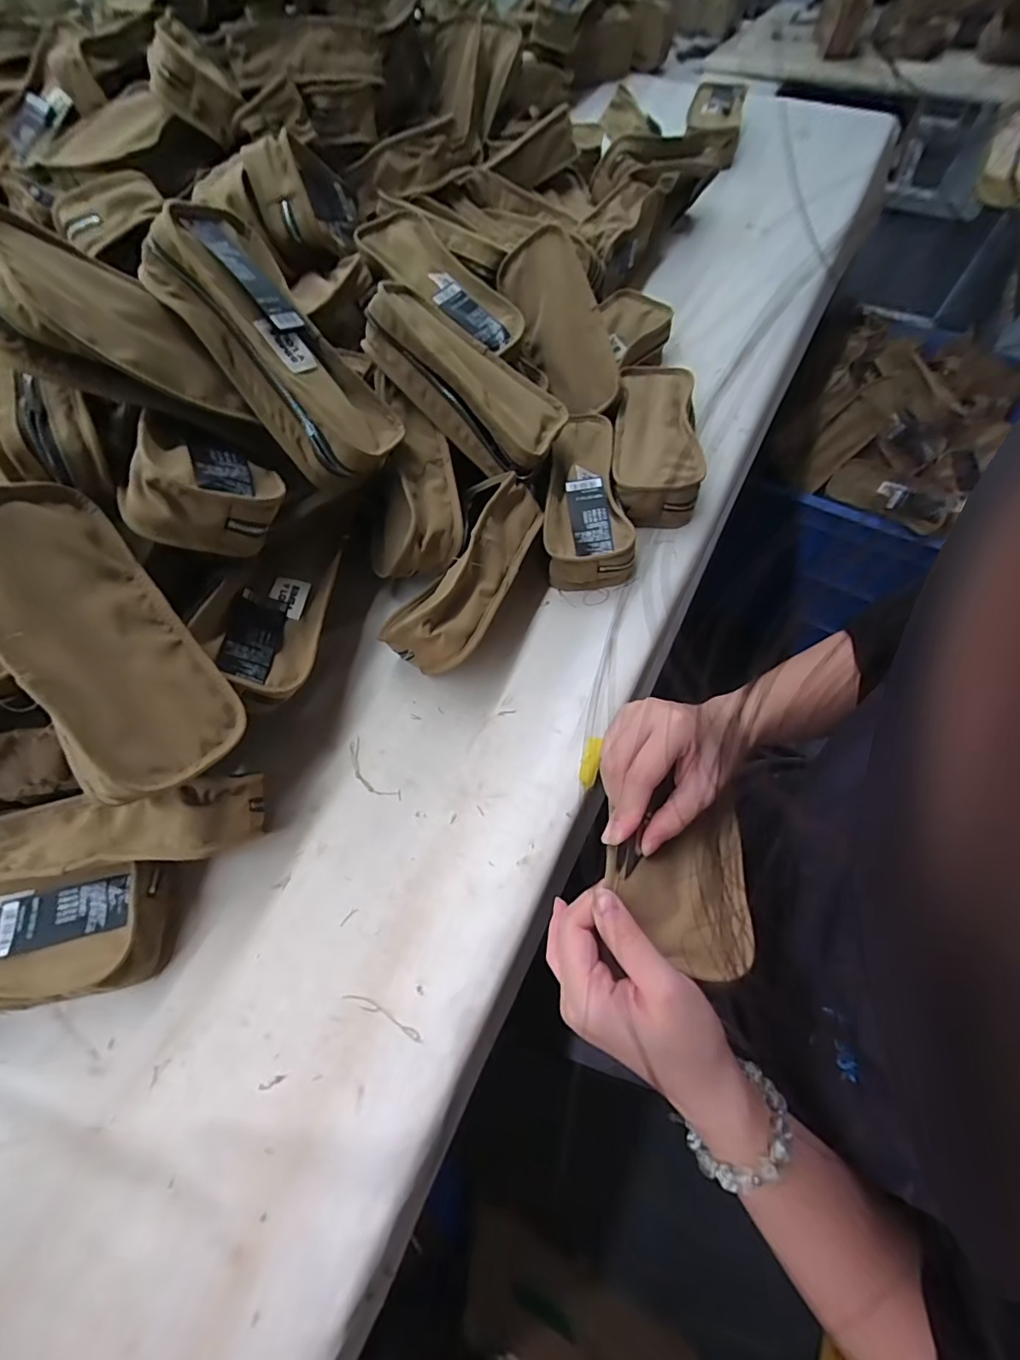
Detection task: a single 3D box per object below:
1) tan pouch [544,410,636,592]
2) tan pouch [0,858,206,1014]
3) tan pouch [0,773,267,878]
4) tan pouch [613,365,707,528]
[{"bbox_3d":[0.077,-0.183,0.508,0.080,0.054,0.185,2,65,3],"label":"tan pouch"},{"bbox_3d":[-0.340,0.181,0.351,0.196,0.048,0.087,-7,65,-1],"label":"tan pouch"},{"bbox_3d":[-0.274,0.106,0.366,0.176,0.084,0.066,-6,65,-1],"label":"tan pouch"},{"bbox_3d":[0.151,-0.254,0.534,0.088,0.042,0.193,3,65,3],"label":"tan pouch"}]

